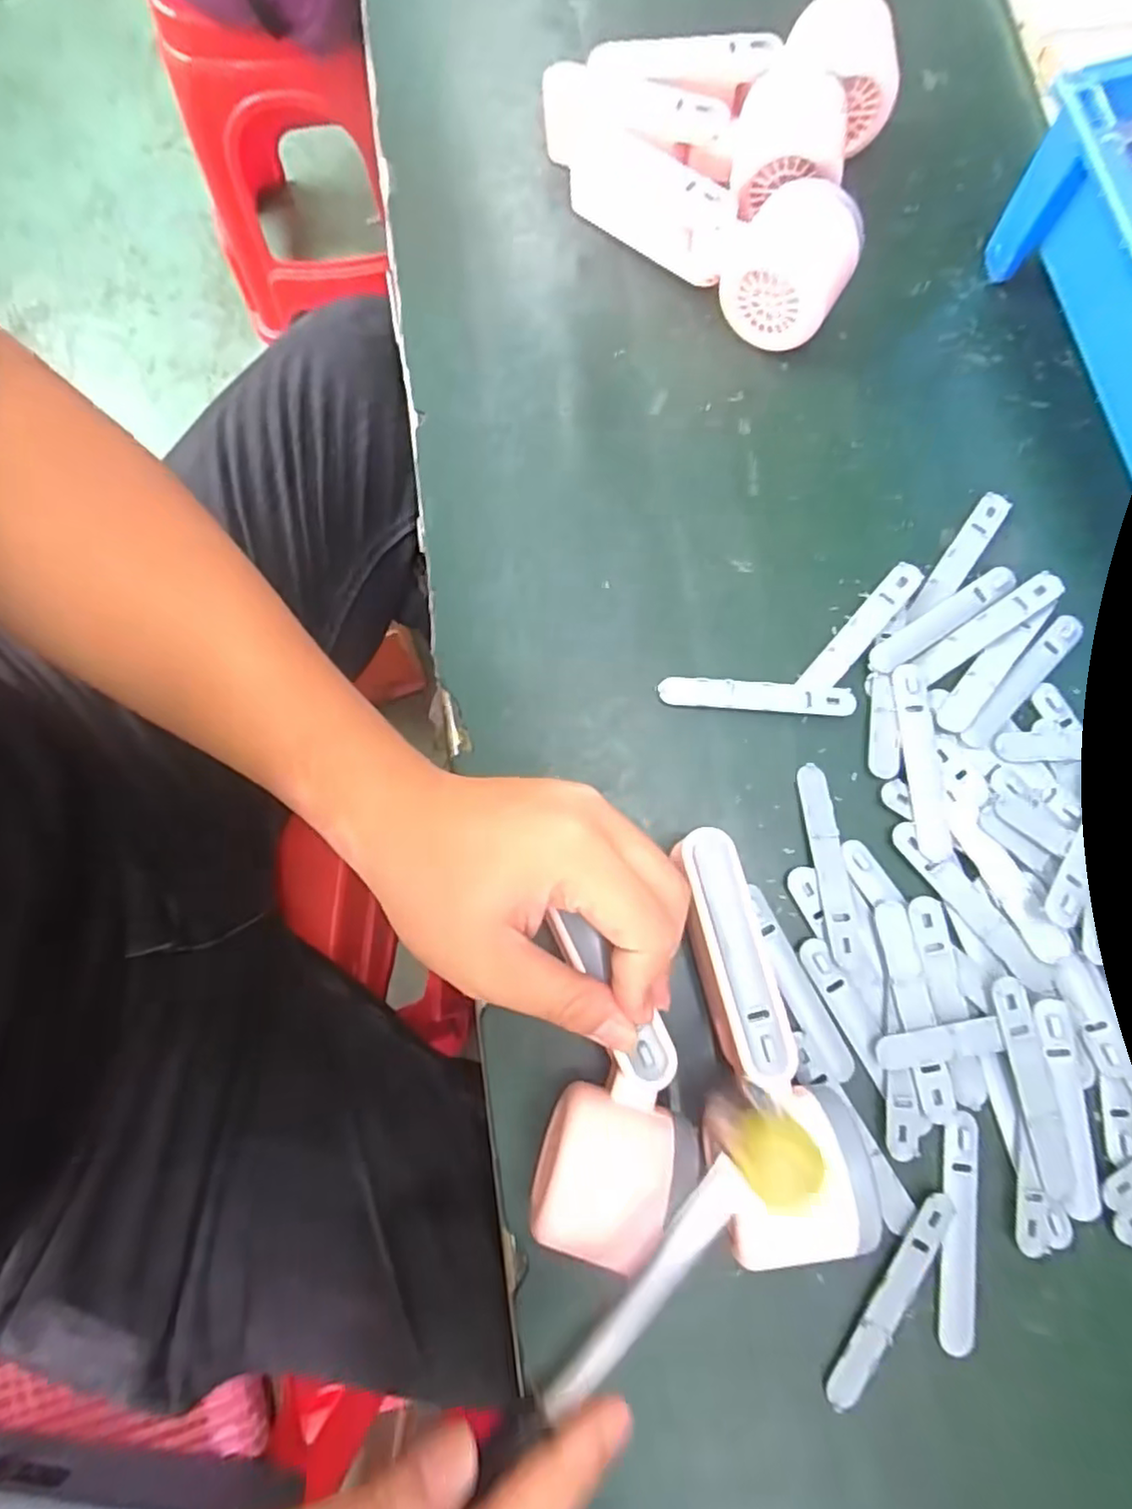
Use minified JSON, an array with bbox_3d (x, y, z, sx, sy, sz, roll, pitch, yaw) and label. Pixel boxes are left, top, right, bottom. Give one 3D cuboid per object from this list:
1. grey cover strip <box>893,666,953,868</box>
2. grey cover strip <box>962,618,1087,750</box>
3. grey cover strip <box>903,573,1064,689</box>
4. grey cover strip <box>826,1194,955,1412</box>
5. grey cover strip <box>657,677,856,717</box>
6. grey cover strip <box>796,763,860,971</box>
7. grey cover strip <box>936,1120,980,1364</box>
[{"bbox_3d":[0.174,0.003,0.328,0.016,0.004,0.094,-4,80,-2],"label":"grey cover strip"},{"bbox_3d":[0.228,-0.037,0.335,0.016,0.004,0.091,43,81,6],"label":"grey cover strip"},{"bbox_3d":[0.213,-0.064,0.341,0.088,0.005,0.017,-33,82,-7],"label":"grey cover strip"},{"bbox_3d":[0.138,0.232,0.287,0.015,0.006,0.093,35,80,5],"label":"grey cover strip"},{"bbox_3d":[0.095,-0.029,0.337,0.095,0.004,0.015,4,79,-1],"label":"grey cover strip"},{"bbox_3d":[0.124,0.052,0.320,0.015,0.004,0.093,-6,76,-3],"label":"grey cover strip"},{"bbox_3d":[0.171,0.207,0.294,0.018,0.005,0.093,10,79,0],"label":"grey cover strip"}]

